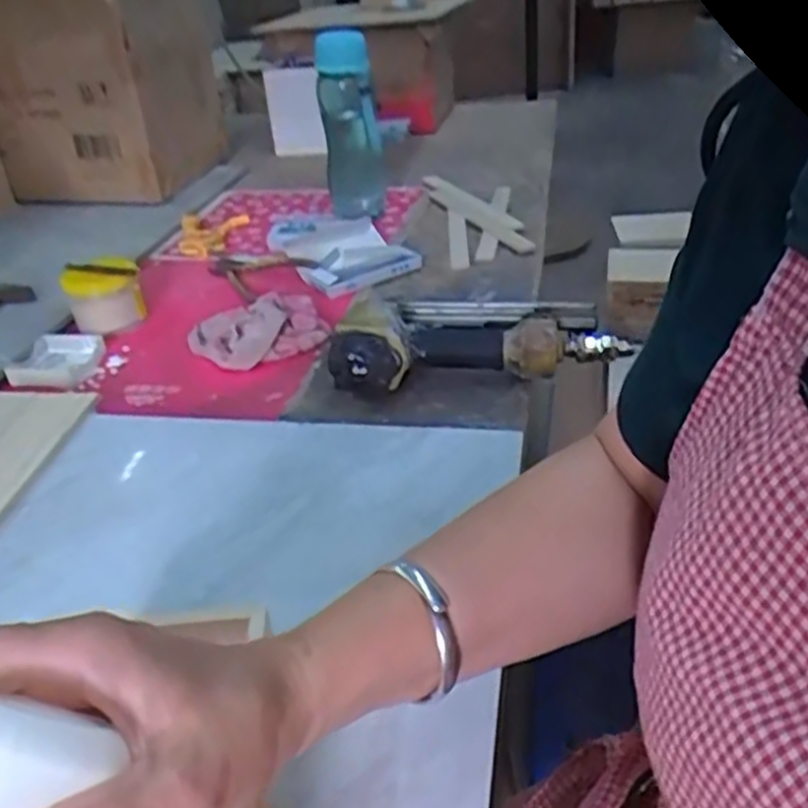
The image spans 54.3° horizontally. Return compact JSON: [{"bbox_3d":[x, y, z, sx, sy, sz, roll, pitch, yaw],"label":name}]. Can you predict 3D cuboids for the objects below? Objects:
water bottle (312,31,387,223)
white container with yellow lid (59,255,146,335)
[{"bbox_3d":[-0.070,-0.373,1.057,0.079,0.230,0.081,-6,32,-2],"label":"water bottle"},{"bbox_3d":[-0.329,-0.121,0.869,0.079,0.064,0.074,-17,34,-19],"label":"white container with yellow lid"}]

